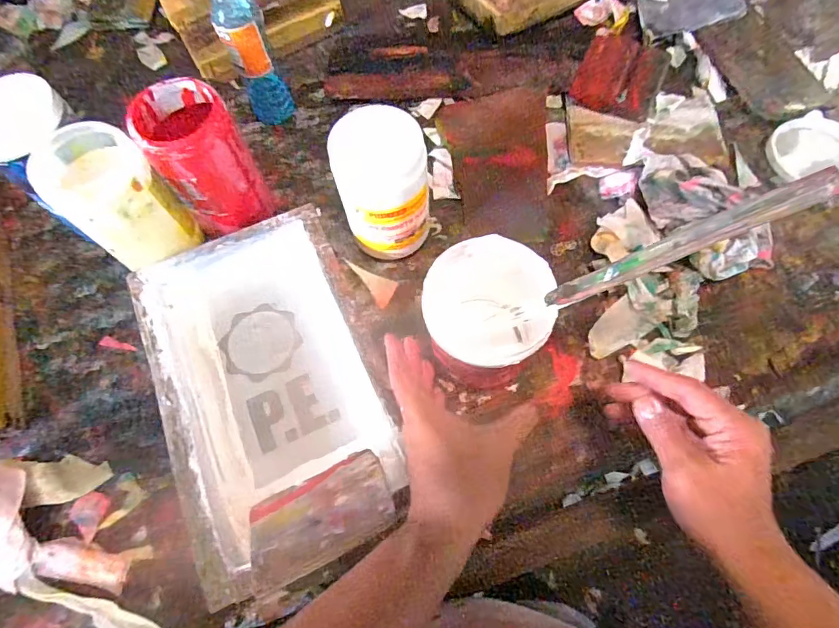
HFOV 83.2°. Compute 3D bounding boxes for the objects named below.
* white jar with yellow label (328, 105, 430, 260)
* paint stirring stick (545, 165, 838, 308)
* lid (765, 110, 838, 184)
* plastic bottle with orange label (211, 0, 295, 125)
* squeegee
[{"bbox_3d":[-0.037,-0.128,0.511,0.089,0.156,0.085,-1,67,3],"label":"white jar with yellow label"},{"bbox_3d":[0.168,-0.042,0.324,0.012,0.191,0.021,15,62,-34],"label":"paint stirring stick"},{"bbox_3d":[0.493,-0.196,0.585,0.102,0.022,0.115,-28,69,-9],"label":"lid"},{"bbox_3d":[-0.211,-0.326,0.589,0.057,0.184,0.060,-24,68,-7],"label":"plastic bottle with orange label"},{"bbox_3d":[-0.087,0.174,0.410,0.125,0.009,0.096,-29,29,-10],"label":"squeegee"}]

